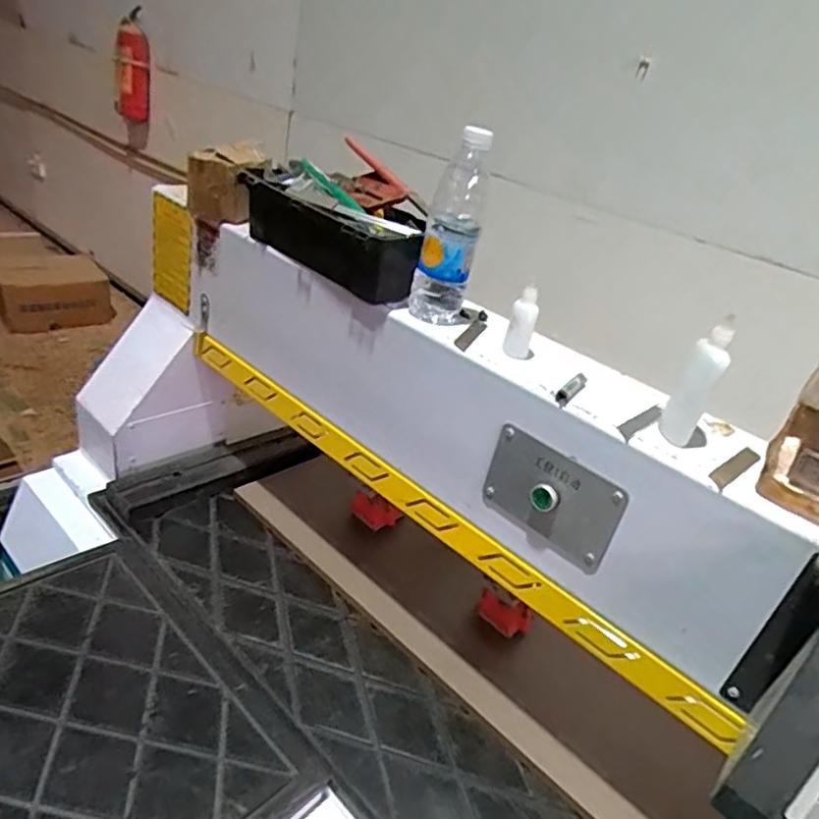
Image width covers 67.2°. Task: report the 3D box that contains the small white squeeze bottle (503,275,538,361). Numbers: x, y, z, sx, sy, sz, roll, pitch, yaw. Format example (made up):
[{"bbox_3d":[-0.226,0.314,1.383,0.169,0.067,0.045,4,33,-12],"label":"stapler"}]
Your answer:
[{"bbox_3d":[0.127,-0.098,0.690,0.028,0.079,0.031,17,29,7],"label":"small white squeeze bottle"}]

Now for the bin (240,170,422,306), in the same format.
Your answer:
[{"bbox_3d":[-0.113,-0.230,0.822,0.101,0.088,0.307,-14,39,-40],"label":"bin"}]

